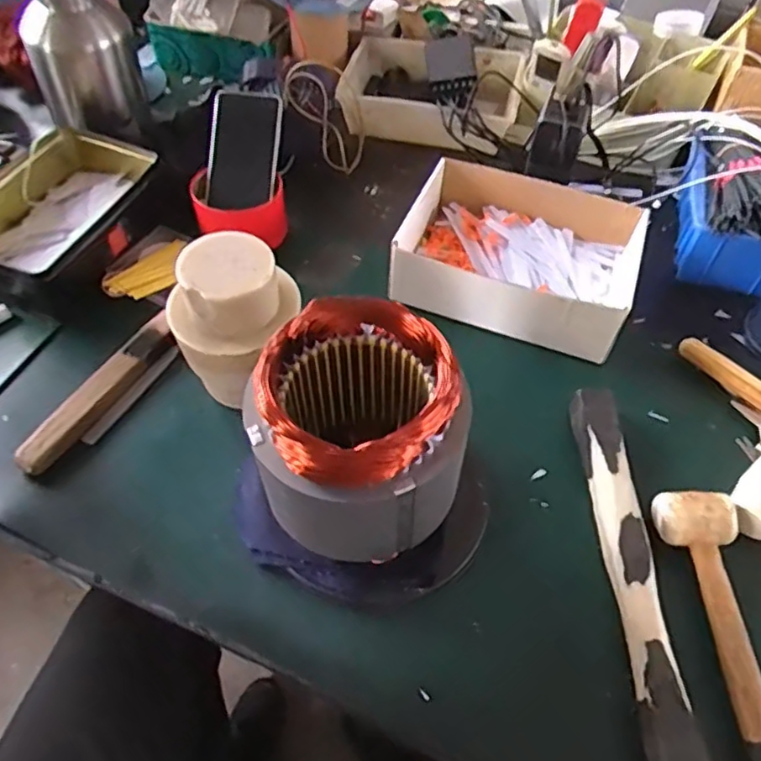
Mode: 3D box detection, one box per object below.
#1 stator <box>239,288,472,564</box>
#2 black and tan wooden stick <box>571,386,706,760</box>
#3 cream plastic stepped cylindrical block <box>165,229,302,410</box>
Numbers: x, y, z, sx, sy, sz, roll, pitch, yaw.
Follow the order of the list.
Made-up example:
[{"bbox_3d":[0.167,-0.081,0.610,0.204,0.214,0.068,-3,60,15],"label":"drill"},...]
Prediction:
[{"bbox_3d":[-0.015,0.038,0.445,0.136,0.139,0.126,0,54,0],"label":"stator"},{"bbox_3d":[0.199,0.145,0.493,0.037,0.030,0.315,0,54,0],"label":"black and tan wooden stick"},{"bbox_3d":[-0.131,-0.047,0.547,0.107,0.136,0.091,8,55,6],"label":"cream plastic stepped cylindrical block"}]

